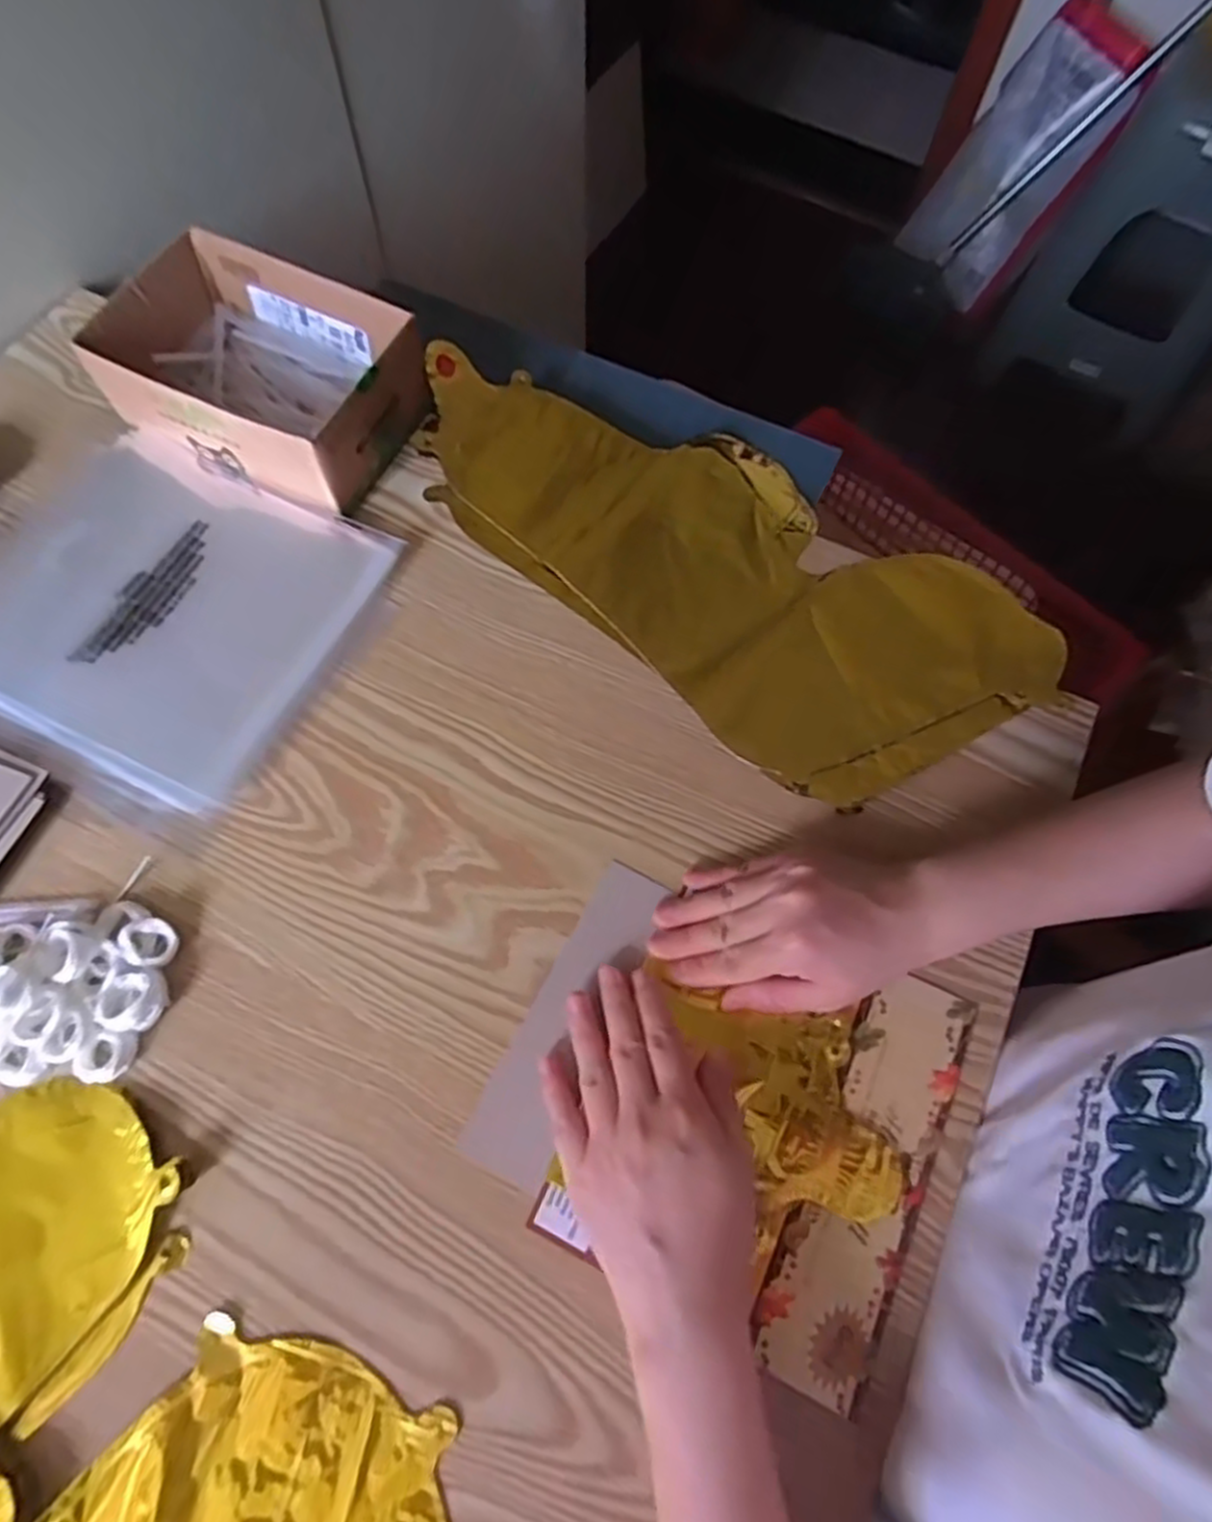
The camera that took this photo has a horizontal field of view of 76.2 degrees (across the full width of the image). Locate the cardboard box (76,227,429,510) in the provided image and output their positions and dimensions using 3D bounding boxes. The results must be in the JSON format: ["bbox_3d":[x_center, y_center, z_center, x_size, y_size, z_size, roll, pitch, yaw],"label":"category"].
[{"bbox_3d":[-0.225,-0.254,0.513,0.181,0.069,0.125,25,69,9],"label":"cardboard box"}]

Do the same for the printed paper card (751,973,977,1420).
[{"bbox_3d":[0.127,0.194,0.371,0.052,0.004,0.190,25,69,9],"label":"printed paper card"}]

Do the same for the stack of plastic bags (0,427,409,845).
[{"bbox_3d":[-0.275,-0.095,0.477,0.230,0.019,0.218,29,70,10],"label":"stack of plastic bags"}]

